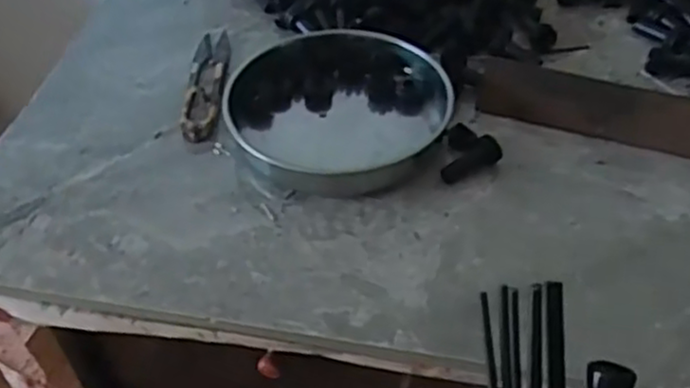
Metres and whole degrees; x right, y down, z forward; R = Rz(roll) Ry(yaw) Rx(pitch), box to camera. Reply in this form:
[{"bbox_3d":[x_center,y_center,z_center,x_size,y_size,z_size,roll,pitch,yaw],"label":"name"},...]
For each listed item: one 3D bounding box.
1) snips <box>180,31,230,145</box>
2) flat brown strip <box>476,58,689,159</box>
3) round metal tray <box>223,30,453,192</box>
[{"bbox_3d":[-0.096,-0.080,0.514,0.024,0.009,0.120,-2,46,0],"label":"snips"},{"bbox_3d":[0.174,-0.051,0.463,0.181,0.036,0.010,16,13,18],"label":"flat brown strip"},{"bbox_3d":[-0.004,-0.056,0.471,0.122,0.028,0.124,-1,46,1],"label":"round metal tray"}]

